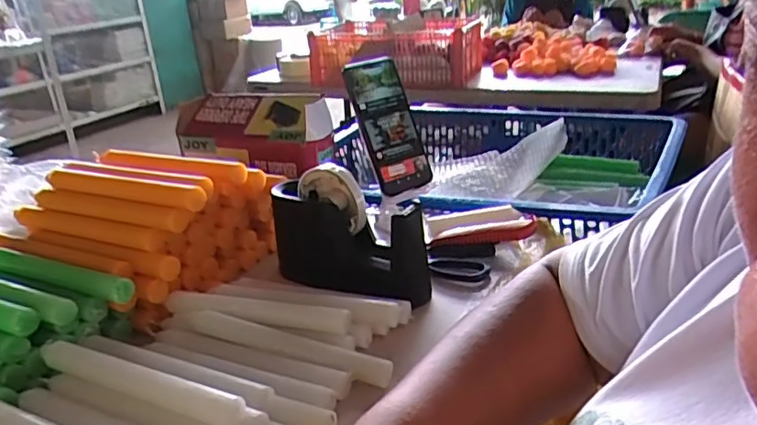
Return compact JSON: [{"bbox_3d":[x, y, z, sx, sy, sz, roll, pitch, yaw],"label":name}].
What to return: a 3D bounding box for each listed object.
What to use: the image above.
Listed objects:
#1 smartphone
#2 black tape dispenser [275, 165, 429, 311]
[{"bbox_3d":[0.013,-0.107,0.714,0.078,0.161,0.013,-21,5,-28],"label":"smartphone"},{"bbox_3d":[-0.032,0.018,0.632,0.160,0.141,0.054,4,25,21],"label":"black tape dispenser"}]

